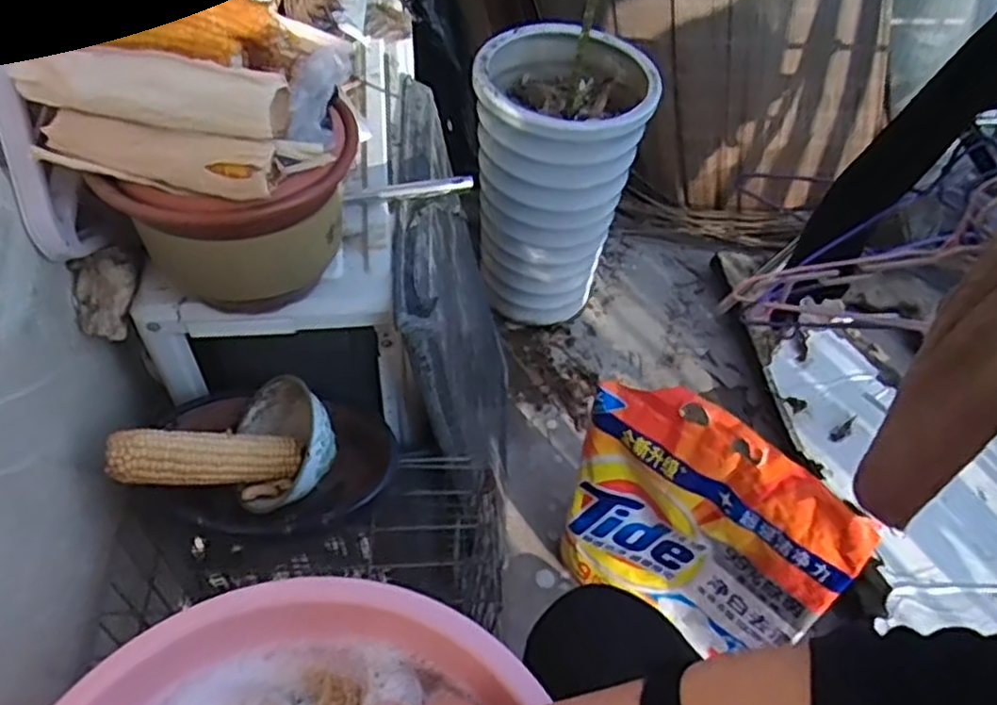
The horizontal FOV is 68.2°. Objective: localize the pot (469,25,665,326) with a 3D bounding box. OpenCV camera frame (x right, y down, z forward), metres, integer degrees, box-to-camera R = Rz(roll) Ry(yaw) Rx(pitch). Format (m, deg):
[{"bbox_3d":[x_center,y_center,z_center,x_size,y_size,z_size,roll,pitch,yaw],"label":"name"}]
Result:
[{"bbox_3d":[0.088,-0.267,1.249,0.248,0.456,0.247,2,51,-3],"label":"pot"}]

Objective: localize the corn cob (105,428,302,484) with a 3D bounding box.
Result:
[{"bbox_3d":[-0.251,0.090,0.635,0.152,0.034,0.036,5,47,-26],"label":"corn cob"}]

